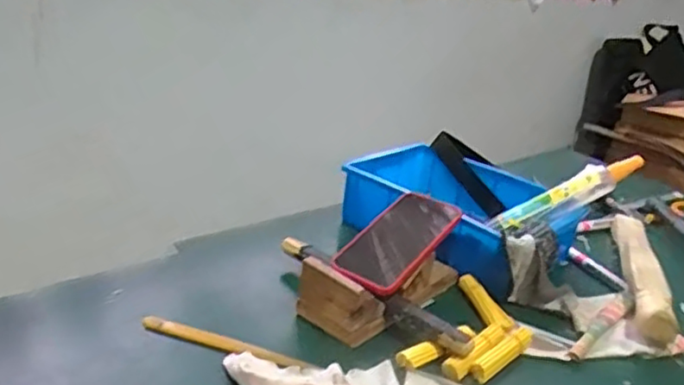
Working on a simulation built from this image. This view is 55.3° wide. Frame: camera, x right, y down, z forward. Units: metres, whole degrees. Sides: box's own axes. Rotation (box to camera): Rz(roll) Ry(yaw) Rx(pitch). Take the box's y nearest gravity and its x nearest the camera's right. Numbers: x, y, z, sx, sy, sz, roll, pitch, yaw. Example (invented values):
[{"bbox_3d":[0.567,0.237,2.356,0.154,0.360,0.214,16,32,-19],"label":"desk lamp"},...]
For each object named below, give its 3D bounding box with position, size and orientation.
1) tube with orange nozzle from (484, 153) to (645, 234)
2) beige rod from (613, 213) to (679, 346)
[{"bbox_3d":[0.296,0.006,0.869,0.203,0.036,0.026,-27,19,12],"label":"tube with orange nozzle"},{"bbox_3d":[0.380,0.093,0.837,0.041,0.035,0.318,12,23,12],"label":"beige rod"}]

